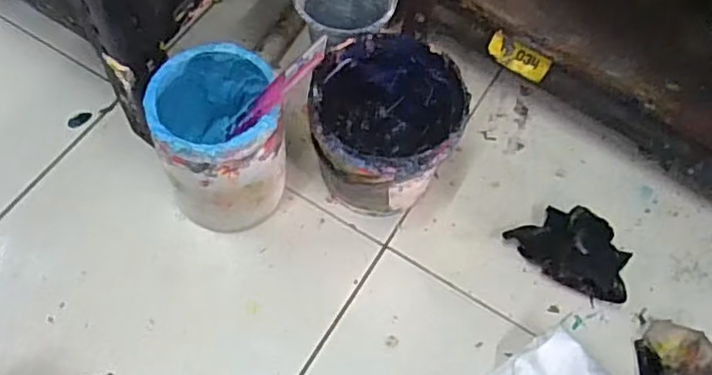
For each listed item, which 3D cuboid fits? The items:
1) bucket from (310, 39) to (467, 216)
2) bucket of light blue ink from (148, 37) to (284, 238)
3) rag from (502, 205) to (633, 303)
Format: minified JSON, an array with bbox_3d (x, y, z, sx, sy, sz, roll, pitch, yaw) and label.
[{"bbox_3d":[0.022,-0.048,0.582,0.121,0.120,0.137,7,62,0],"label":"bucket"},{"bbox_3d":[-0.112,-0.035,0.553,0.093,0.141,0.102,2,62,-3],"label":"bucket of light blue ink"},{"bbox_3d":[0.192,0.053,0.582,0.109,0.041,0.068,32,65,12],"label":"rag"}]

